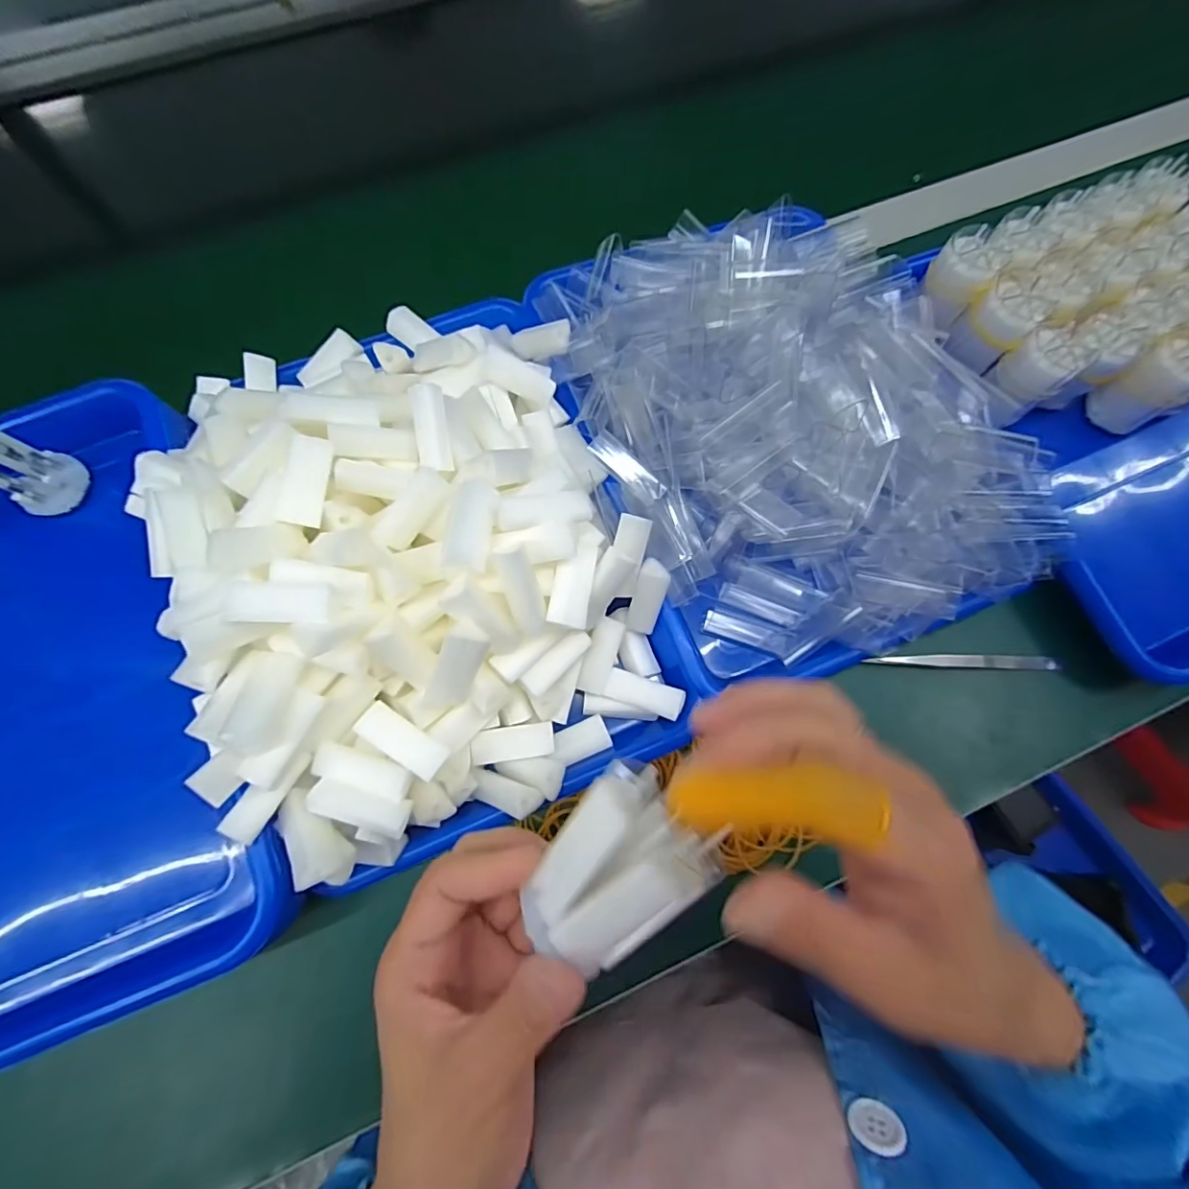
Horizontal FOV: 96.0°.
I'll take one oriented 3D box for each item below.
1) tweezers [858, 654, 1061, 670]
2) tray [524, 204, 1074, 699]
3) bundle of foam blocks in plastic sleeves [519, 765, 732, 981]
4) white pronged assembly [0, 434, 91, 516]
[{"bbox_3d":[0.244,0.044,0.349,0.134,0.007,0.009,0,74,-1],"label":"tweezers"},{"bbox_3d":[0.117,-0.114,0.347,0.232,0.084,0.312,-24,76,-8],"label":"tray"},{"bbox_3d":[0.009,0.094,0.187,0.063,0.028,0.044,-45,55,8],"label":"bundle of foam blocks in plastic sleeves"},{"bbox_3d":[-0.327,-0.075,0.295,0.027,0.075,0.036,38,76,9],"label":"white pronged assembly"}]

